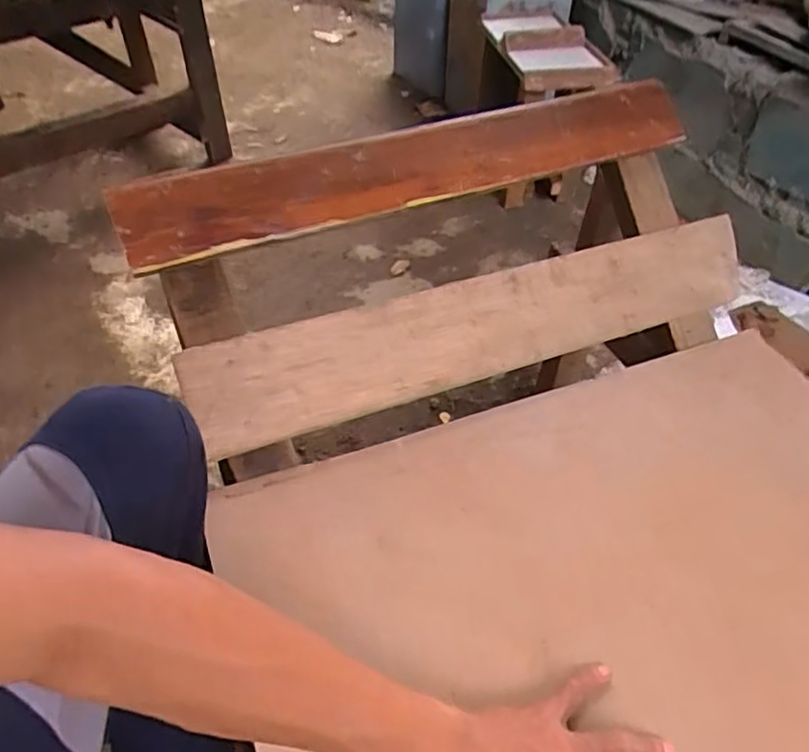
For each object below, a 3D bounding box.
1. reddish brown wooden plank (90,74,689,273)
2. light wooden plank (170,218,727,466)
[{"bbox_3d":[0.035,-0.232,0.710,0.651,0.024,0.089,-19,88,-19],"label":"reddish brown wooden plank"},{"bbox_3d":[0.094,-0.053,0.661,0.603,0.014,0.099,-16,85,-18],"label":"light wooden plank"}]

